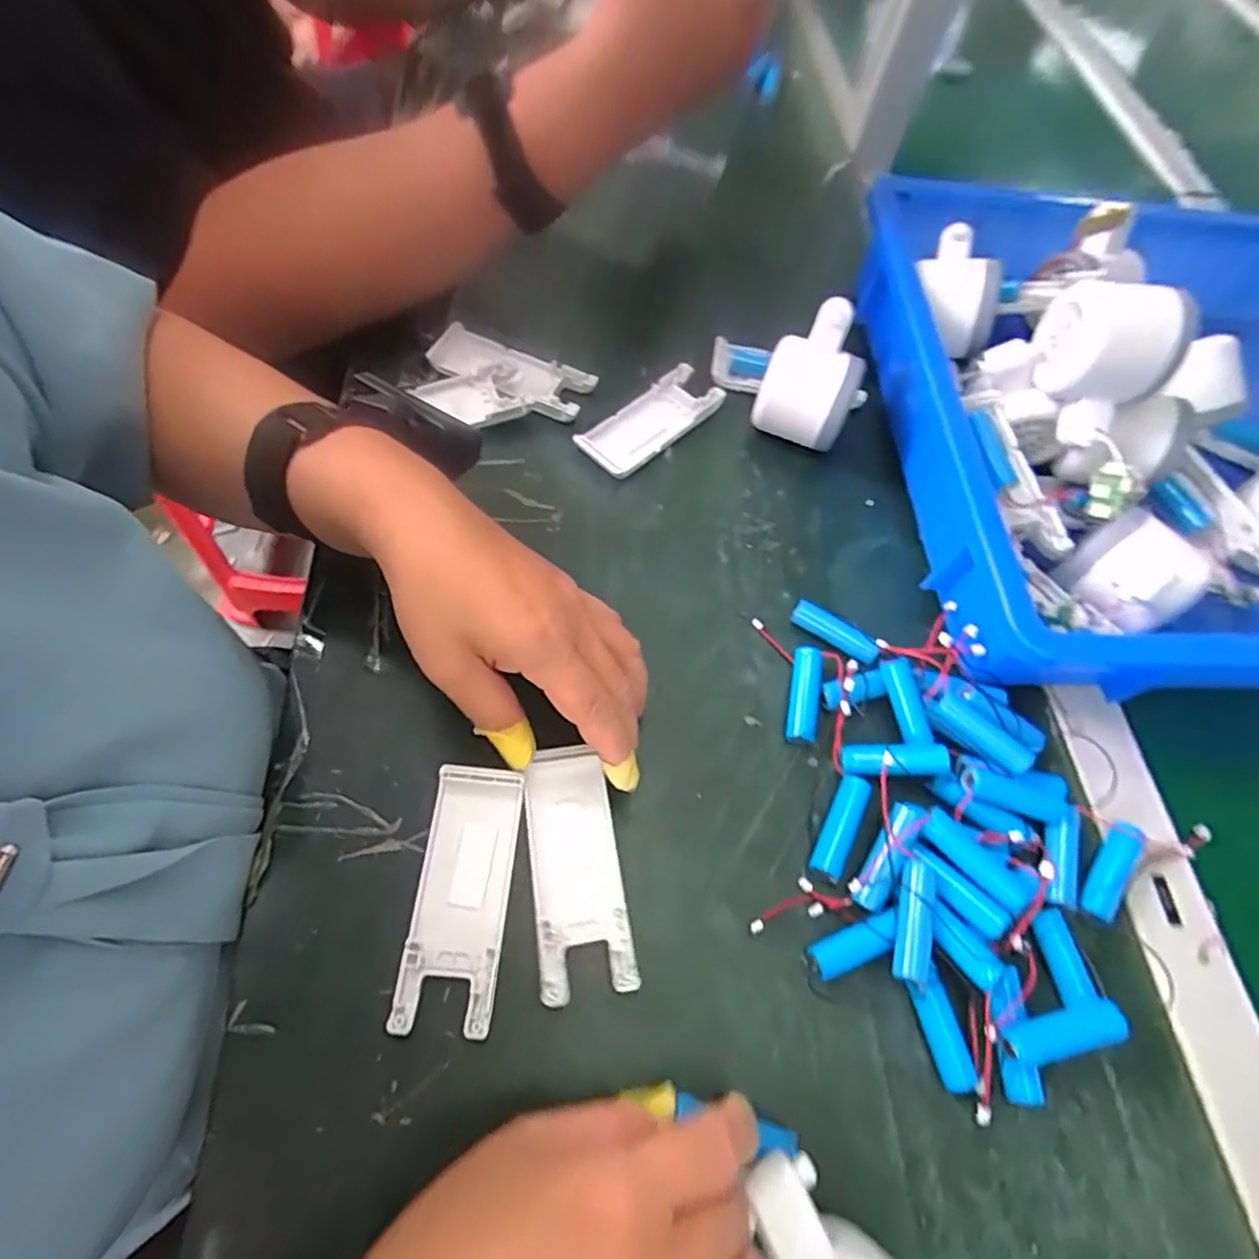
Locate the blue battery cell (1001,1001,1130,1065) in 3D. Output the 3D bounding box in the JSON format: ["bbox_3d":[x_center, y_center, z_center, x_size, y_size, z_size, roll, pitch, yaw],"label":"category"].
[{"bbox_3d":[0.180,0.168,0.267,0.052,0.012,0.014,-7,64,-10],"label":"blue battery cell"}]

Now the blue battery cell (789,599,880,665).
[{"bbox_3d":[0.114,0.001,0.356,0.050,0.013,0.015,38,66,13],"label":"blue battery cell"}]

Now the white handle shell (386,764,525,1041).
[{"bbox_3d":[-0.073,0.115,0.281,0.039,0.014,0.104,5,62,-1],"label":"white handle shell"}]

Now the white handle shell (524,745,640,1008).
[{"bbox_3d":[-0.025,0.107,0.291,0.038,0.011,0.104,-8,64,-7],"label":"white handle shell"}]

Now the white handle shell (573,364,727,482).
[{"bbox_3d":[0.014,-0.137,0.422,0.102,0.017,0.041,-40,73,-22],"label":"white handle shell"}]

